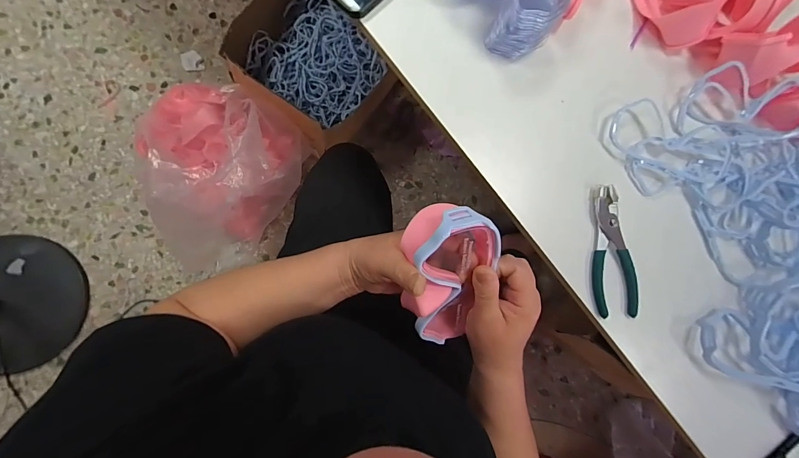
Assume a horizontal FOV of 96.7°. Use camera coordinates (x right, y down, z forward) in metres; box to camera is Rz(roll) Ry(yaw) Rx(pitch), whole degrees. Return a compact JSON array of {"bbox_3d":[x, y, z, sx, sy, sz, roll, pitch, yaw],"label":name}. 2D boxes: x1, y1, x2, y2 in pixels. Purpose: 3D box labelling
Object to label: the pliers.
[{"bbox_3d":[0.245,0.026,0.414,0.050,0.018,0.148,-3,84,-8],"label":"pliers"}]

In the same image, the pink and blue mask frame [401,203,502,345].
[{"bbox_3d":[0.039,0.042,0.343,0.087,0.070,0.153,-5,128,-18],"label":"pink and blue mask frame"}]

